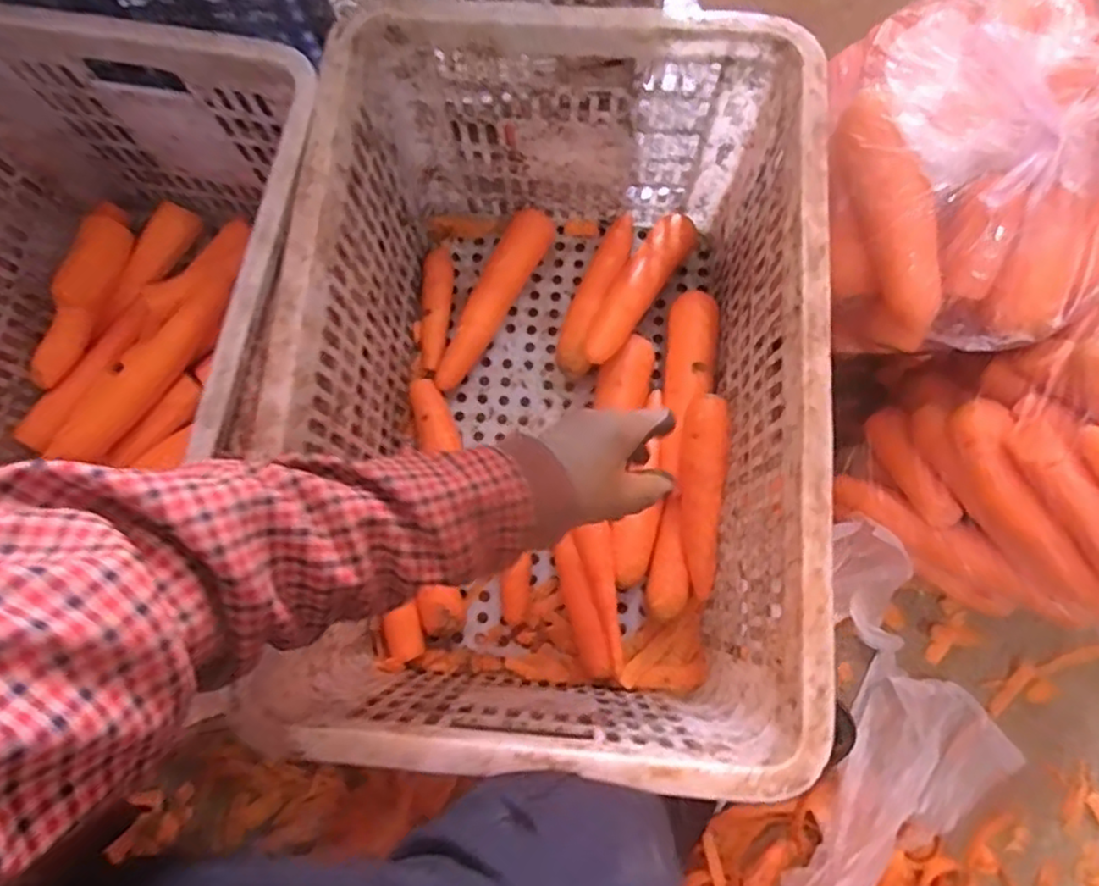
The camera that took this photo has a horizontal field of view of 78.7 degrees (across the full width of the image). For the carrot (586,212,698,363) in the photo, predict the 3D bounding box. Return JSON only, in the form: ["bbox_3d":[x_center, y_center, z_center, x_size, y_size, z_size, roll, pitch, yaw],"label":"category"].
[{"bbox_3d":[0.089,-0.156,0.665,0.042,0.045,0.187,32,82,7],"label":"carrot"}]

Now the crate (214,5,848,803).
[{"bbox_3d":[-0.004,-0.049,0.568,0.375,0.264,0.534,5,79,2],"label":"crate"}]

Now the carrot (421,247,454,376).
[{"bbox_3d":[-0.118,-0.142,0.702,0.027,0.023,0.134,1,79,1],"label":"carrot"}]

